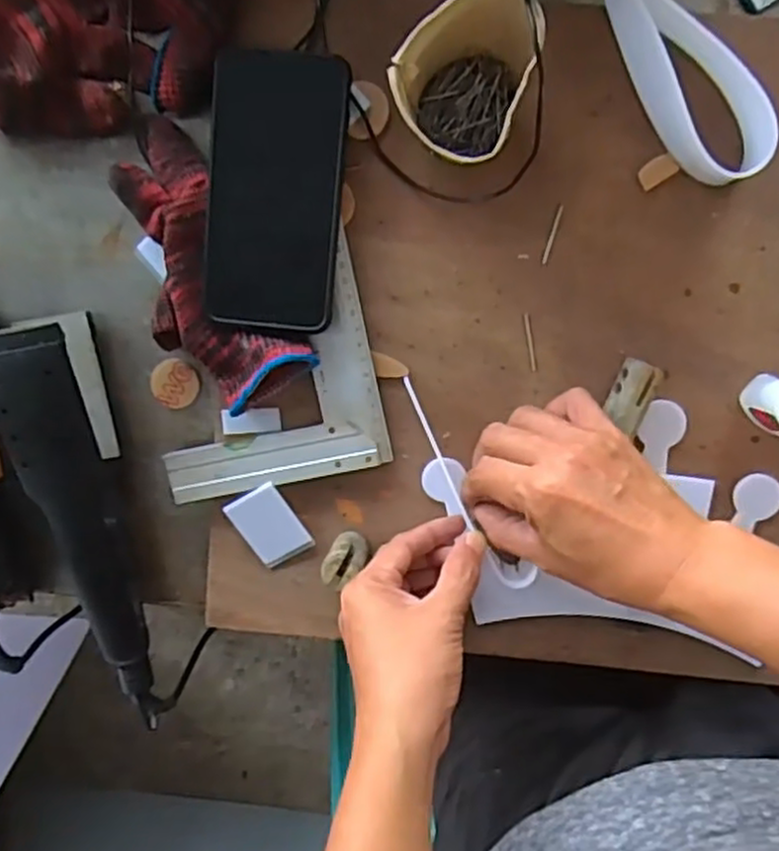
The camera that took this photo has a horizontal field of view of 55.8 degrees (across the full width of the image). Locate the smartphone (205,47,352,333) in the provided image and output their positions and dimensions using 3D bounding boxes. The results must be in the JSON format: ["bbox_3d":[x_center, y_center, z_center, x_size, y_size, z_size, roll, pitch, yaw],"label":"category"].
[{"bbox_3d":[-0.070,-0.141,0.447,0.079,0.014,0.160,6,100,0],"label":"smartphone"}]

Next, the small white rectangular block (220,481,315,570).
[{"bbox_3d":[-0.081,0.069,0.500,0.040,0.004,0.055,-28,105,16],"label":"small white rectangular block"}]

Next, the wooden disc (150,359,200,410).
[{"bbox_3d":[-0.149,-0.029,0.510,0.033,0.004,0.032,1,102,4],"label":"wooden disc"}]

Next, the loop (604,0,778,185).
[{"bbox_3d":[0.174,-0.201,0.426,0.049,0.041,0.131,-29,97,9],"label":"loop"}]

